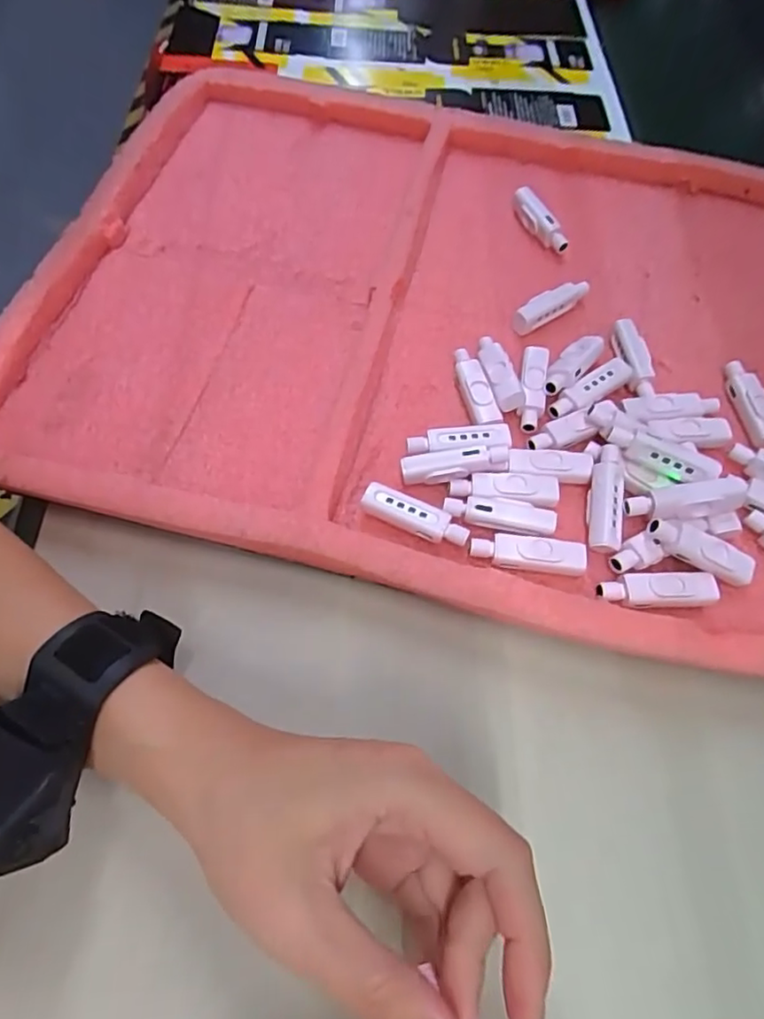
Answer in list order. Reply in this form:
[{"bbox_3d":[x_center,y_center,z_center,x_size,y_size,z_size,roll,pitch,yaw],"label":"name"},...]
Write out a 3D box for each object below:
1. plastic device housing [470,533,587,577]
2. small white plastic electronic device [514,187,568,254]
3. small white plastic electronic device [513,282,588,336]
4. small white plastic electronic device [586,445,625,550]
[{"bbox_3d":[0.073,0.022,0.296,0.056,0.009,0.017,8,64,2],"label":"plastic device housing"},{"bbox_3d":[0.108,-0.201,0.412,0.015,0.013,0.056,-21,66,-12],"label":"small white plastic electronic device"},{"bbox_3d":[0.107,-0.130,0.379,0.058,0.015,0.013,-31,69,-16],"label":"small white plastic electronic device"},{"bbox_3d":[0.116,-0.006,0.307,0.017,0.008,0.057,9,64,3],"label":"small white plastic electronic device"}]

